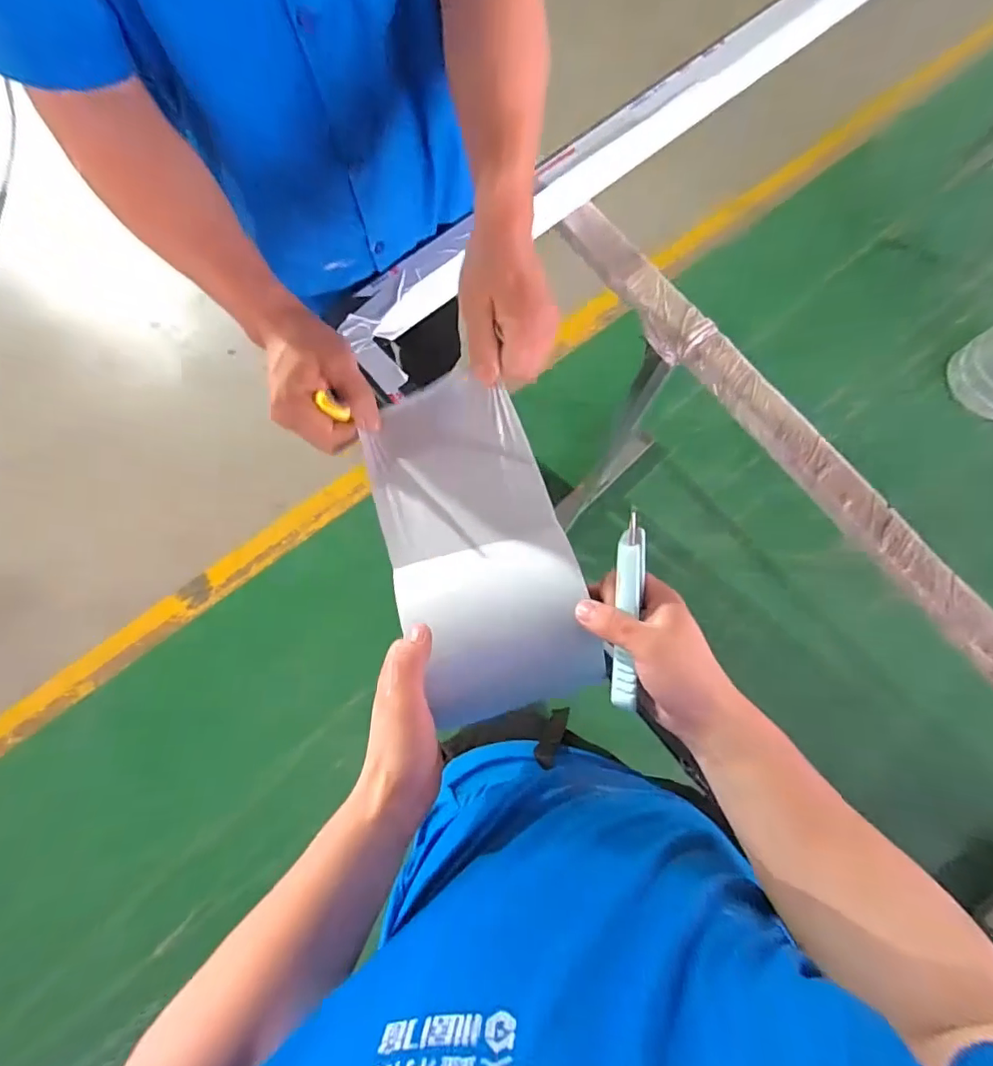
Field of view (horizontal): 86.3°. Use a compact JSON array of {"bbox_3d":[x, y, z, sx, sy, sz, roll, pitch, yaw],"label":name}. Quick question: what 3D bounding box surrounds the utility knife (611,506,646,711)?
[{"bbox_3d":[0.099,0.057,0.391,0.023,0.026,0.146,2,98,2],"label":"utility knife"}]

